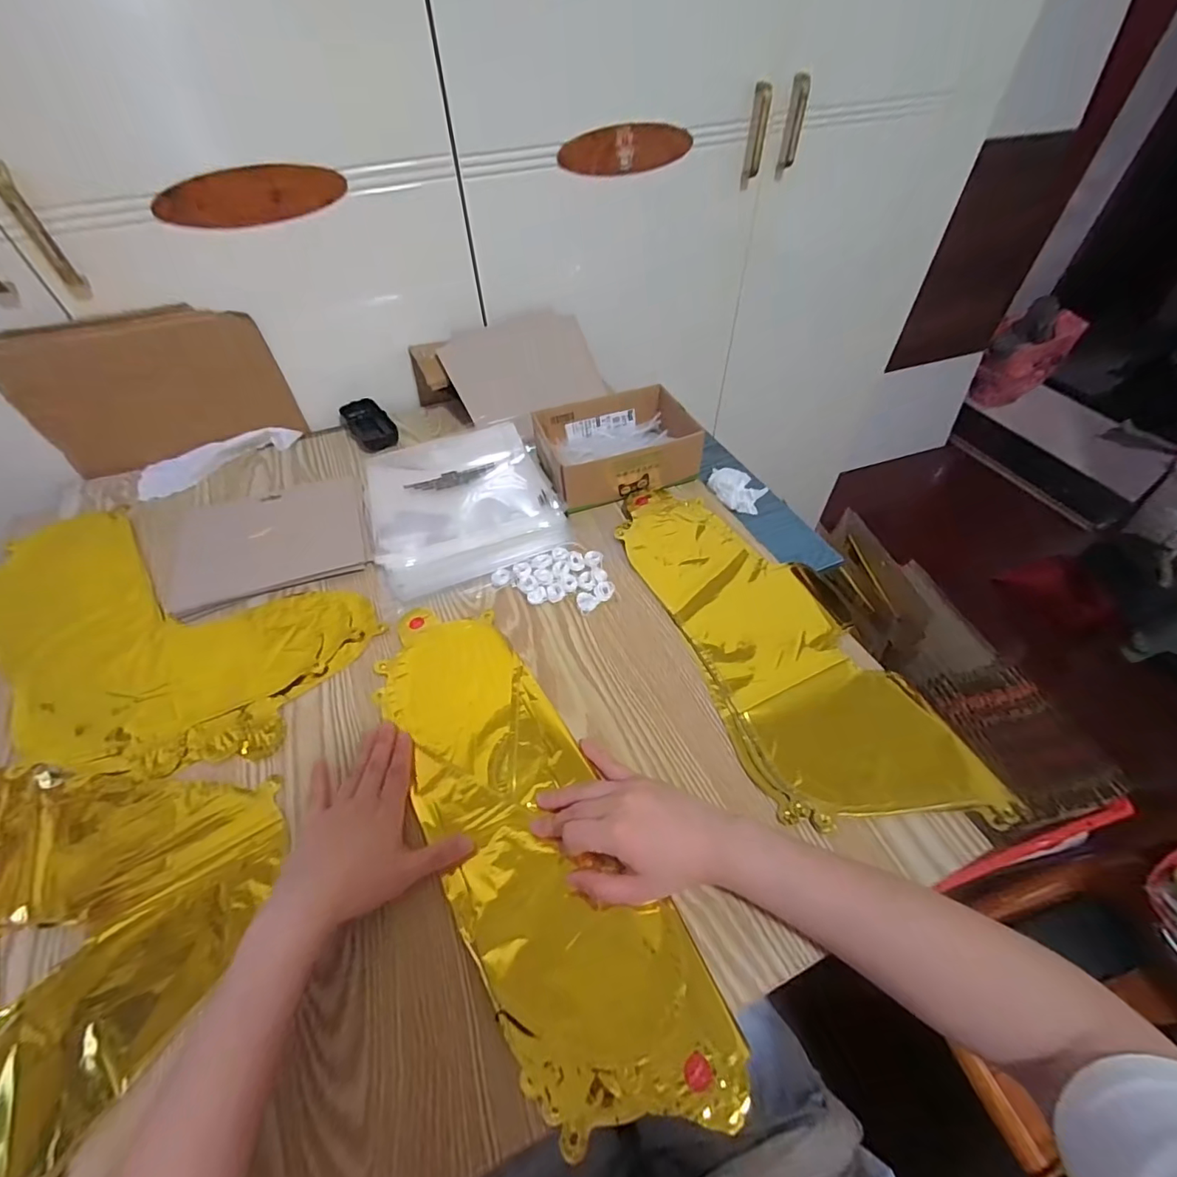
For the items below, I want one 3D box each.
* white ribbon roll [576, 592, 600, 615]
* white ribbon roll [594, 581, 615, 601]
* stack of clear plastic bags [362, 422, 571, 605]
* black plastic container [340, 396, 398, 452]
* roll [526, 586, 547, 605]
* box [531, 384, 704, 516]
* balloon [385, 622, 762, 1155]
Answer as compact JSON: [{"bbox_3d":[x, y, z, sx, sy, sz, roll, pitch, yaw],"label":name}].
[{"bbox_3d":[-0.001,0.013,0.516,0.020,0.008,0.020,-1,51,1],"label":"white ribbon roll"},{"bbox_3d":[0.017,0.004,0.522,0.021,0.009,0.022,-1,51,1],"label":"white ribbon roll"},{"bbox_3d":[-0.152,-0.109,0.612,0.211,0.019,0.244,-18,53,-12],"label":"stack of clear plastic bags"},{"bbox_3d":[-0.305,-0.230,0.711,0.052,0.022,0.103,-30,56,-21],"label":"black plastic container"},{"bbox_3d":[-0.053,0.008,0.522,0.020,0.004,0.017,-20,53,-14],"label":"roll"},{"bbox_3d":[0.033,-0.182,0.632,0.188,0.056,0.143,-19,53,-13],"label":"box"},{"bbox_3d":[-0.058,0.172,0.397,0.132,0.011,0.417,-26,54,-18],"label":"balloon"}]

